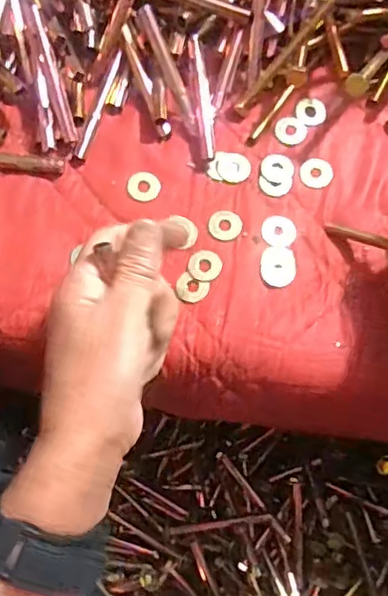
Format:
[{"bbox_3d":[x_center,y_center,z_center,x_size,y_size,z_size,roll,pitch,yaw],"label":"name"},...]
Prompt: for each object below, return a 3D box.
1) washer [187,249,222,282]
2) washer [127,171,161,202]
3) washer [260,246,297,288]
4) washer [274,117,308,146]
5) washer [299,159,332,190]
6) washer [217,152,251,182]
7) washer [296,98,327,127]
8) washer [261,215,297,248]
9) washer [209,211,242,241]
[{"bbox_3d":[0.007,-0.021,0.395,0.021,0.004,0.021,1,74,-3],"label":"washer"},{"bbox_3d":[-0.034,-0.076,0.411,0.022,0.004,0.020,1,74,-3],"label":"washer"},{"bbox_3d":[0.056,-0.021,0.397,0.023,0.004,0.027,10,74,0],"label":"washer"},{"bbox_3d":[0.069,-0.118,0.429,0.022,0.004,0.021,1,74,-2],"label":"washer"},{"bbox_3d":[0.085,-0.086,0.418,0.023,0.004,0.023,1,74,-3],"label":"washer"},{"bbox_3d":[0.028,-0.090,0.418,0.022,0.005,0.022,1,74,-3],"label":"washer"},{"bbox_3d":[0.085,-0.134,0.433,0.022,0.004,0.023,1,74,-3],"label":"washer"},{"bbox_3d":[0.057,-0.045,0.405,0.023,0.004,0.023,1,74,-3],"label":"washer"},{"bbox_3d":[0.021,-0.049,0.405,0.022,0.004,0.021,1,74,-3],"label":"washer"}]

